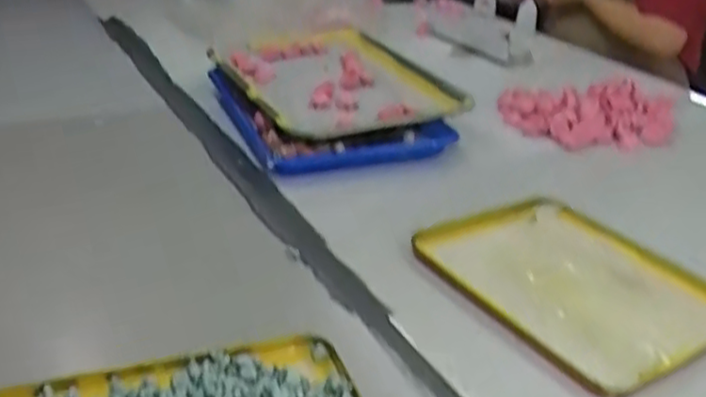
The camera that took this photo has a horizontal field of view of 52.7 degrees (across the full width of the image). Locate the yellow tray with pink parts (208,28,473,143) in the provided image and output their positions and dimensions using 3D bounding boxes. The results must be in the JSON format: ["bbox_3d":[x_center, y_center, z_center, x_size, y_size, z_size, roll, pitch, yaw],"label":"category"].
[{"bbox_3d":[-0.024,-0.162,0.976,0.258,0.048,0.300,-13,33,-22],"label":"yellow tray with pink parts"}]

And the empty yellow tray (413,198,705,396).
[{"bbox_3d":[0.197,0.073,0.640,0.183,0.018,0.239,-15,33,-32],"label":"empty yellow tray"}]

